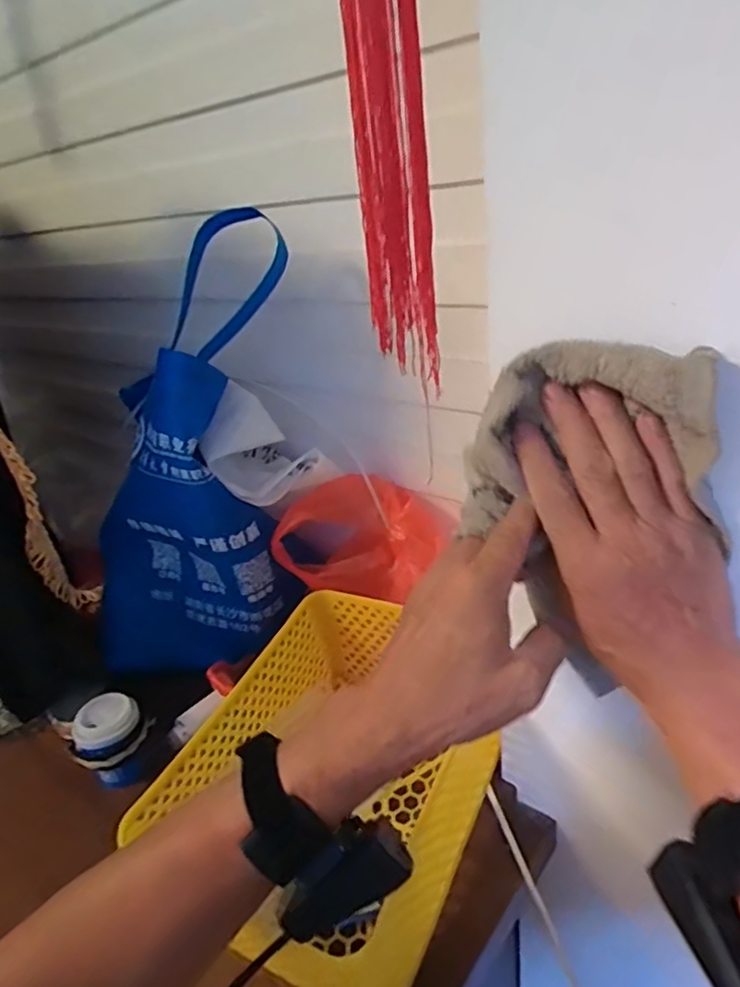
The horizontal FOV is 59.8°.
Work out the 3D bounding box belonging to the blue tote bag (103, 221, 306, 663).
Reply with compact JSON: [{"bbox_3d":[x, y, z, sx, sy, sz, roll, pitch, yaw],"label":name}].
[{"bbox_3d":[-0.170,-0.002,0.669,0.229,0.537,0.113,19,28,2],"label":"blue tote bag"}]

